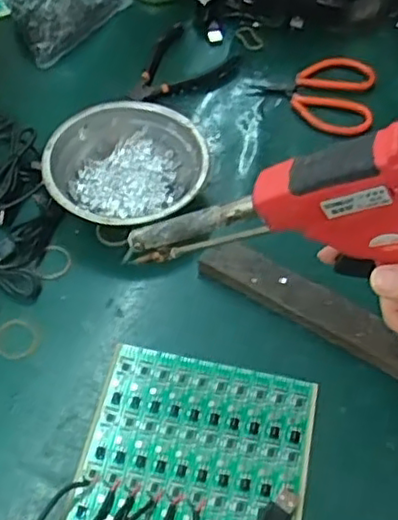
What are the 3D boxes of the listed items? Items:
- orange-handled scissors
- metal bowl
[{"bbox_3d":[0.105,-0.157,0.605,0.108,0.015,0.090,10,57,4],"label":"orange-handled scissors"},{"bbox_3d":[-0.058,-0.069,0.528,0.124,0.039,0.117,1,57,-2],"label":"metal bowl"}]

